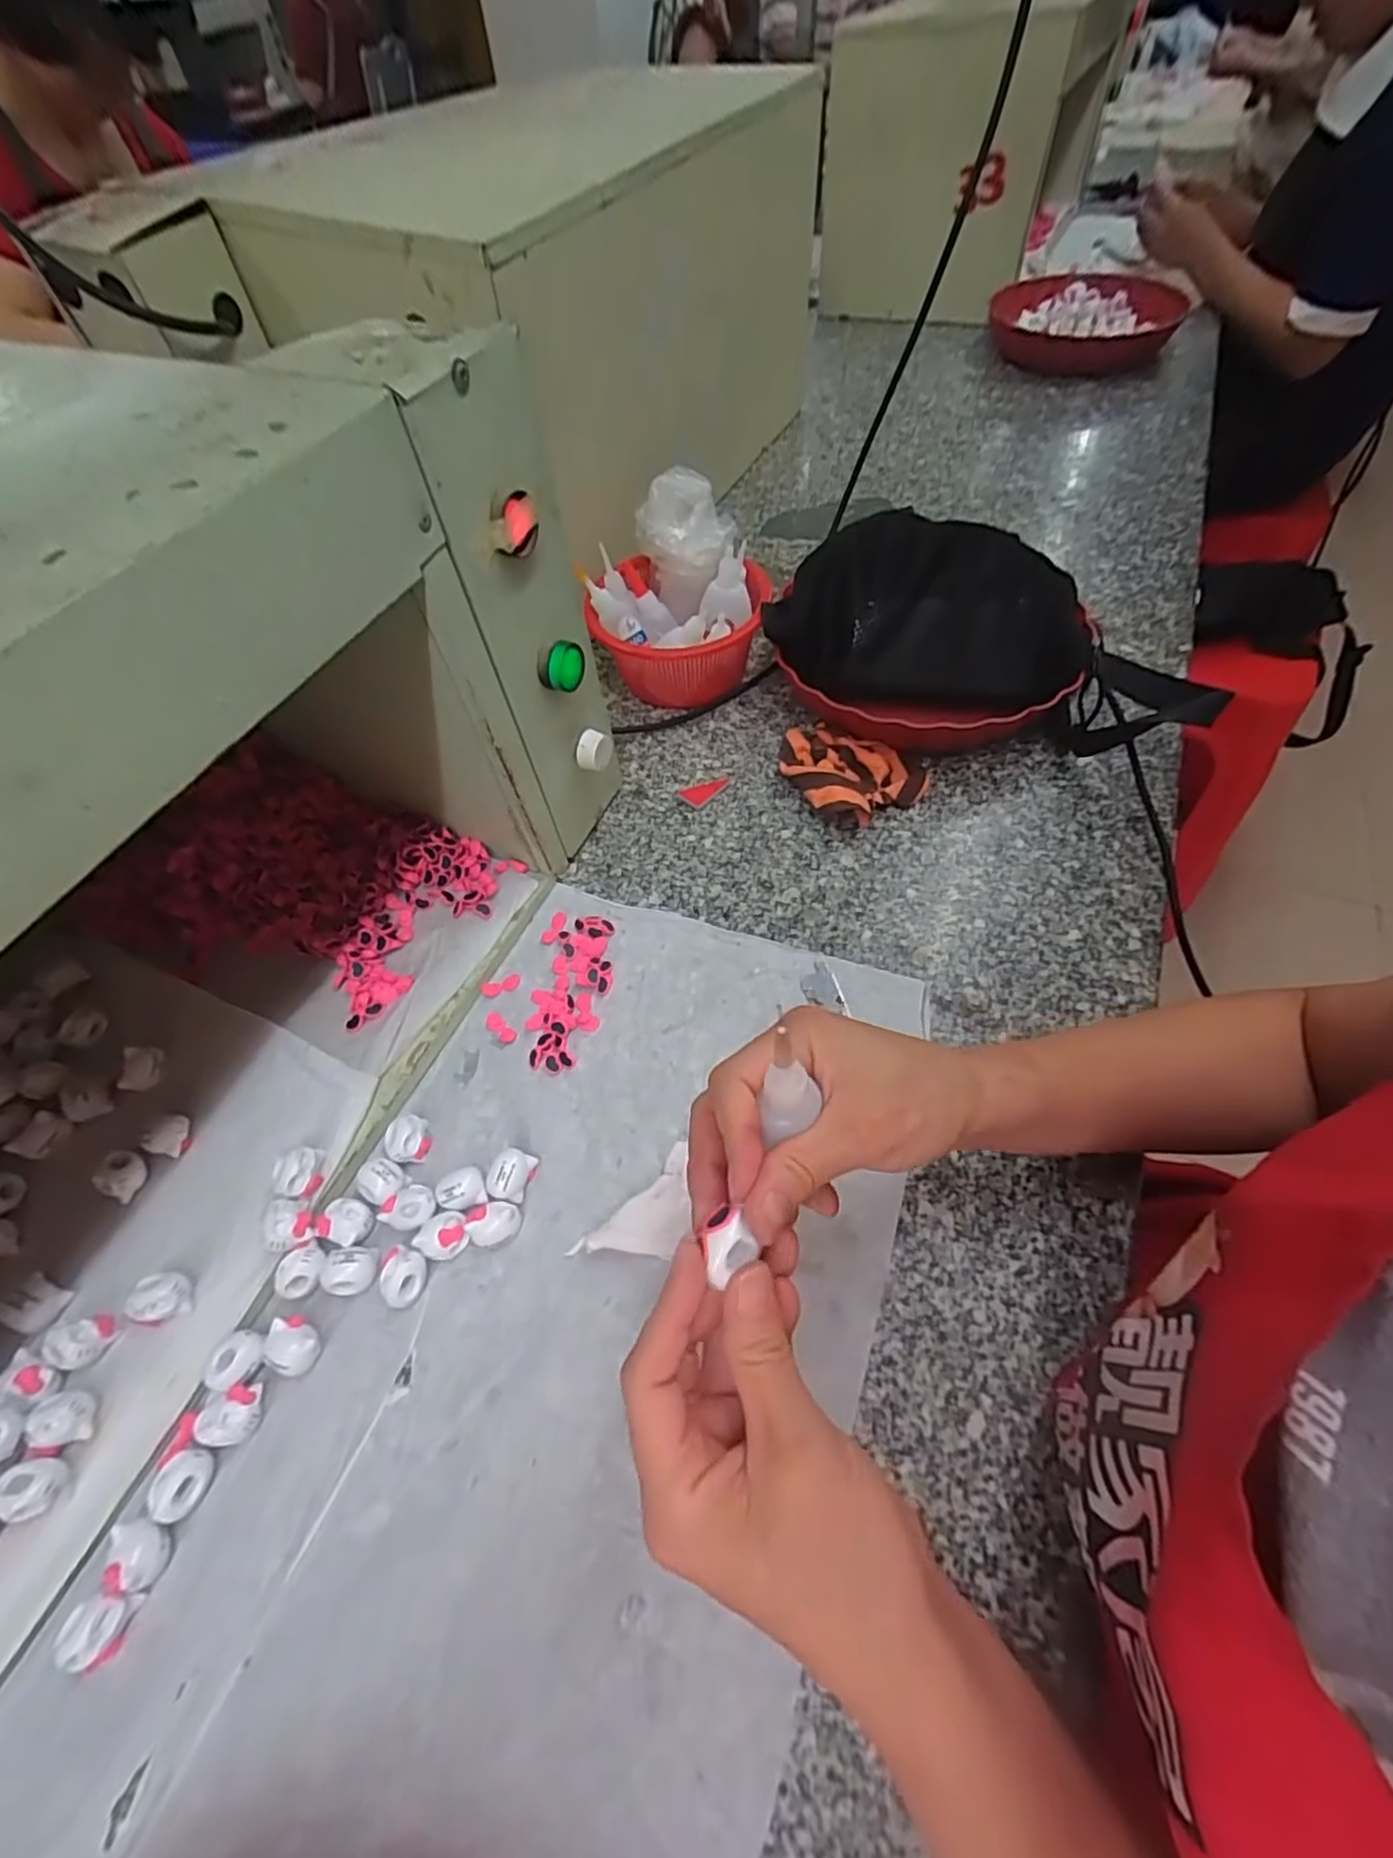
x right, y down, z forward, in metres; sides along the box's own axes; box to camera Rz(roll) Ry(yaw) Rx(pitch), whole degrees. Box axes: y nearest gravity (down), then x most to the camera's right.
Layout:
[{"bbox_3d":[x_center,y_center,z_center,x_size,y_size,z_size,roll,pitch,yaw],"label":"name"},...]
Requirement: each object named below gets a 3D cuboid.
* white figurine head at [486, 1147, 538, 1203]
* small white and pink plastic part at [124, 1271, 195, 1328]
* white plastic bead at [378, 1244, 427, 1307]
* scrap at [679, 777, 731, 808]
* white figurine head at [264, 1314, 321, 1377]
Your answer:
[{"bbox_3d":[-0.101,0.134,0.366,0.020,0.019,0.026,18,60,15],"label":"white figurine head"},{"bbox_3d":[-0.261,0.180,0.328,0.020,0.018,0.022,-7,57,-1],"label":"small white and pink plastic part"},{"bbox_3d":[-0.148,0.178,0.343,0.022,0.020,0.025,14,59,13],"label":"white plastic bead"},{"bbox_3d":[0.007,-0.111,0.526,0.040,0.005,0.020,-41,63,-20],"label":"scrap"},{"bbox_3d":[-0.196,0.204,0.328,0.028,0.017,0.020,21,61,17],"label":"white figurine head"}]

